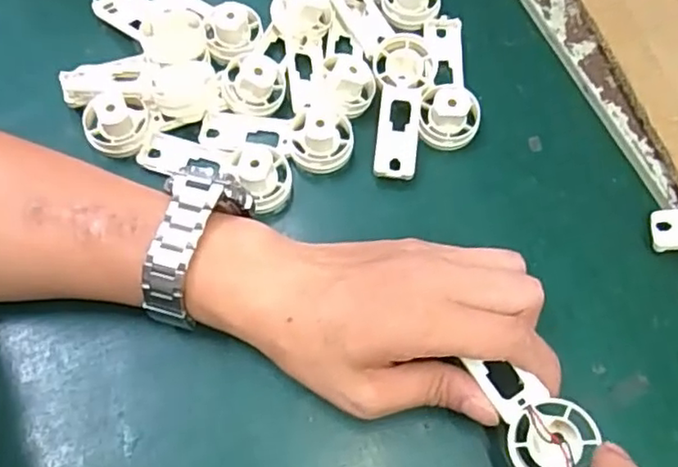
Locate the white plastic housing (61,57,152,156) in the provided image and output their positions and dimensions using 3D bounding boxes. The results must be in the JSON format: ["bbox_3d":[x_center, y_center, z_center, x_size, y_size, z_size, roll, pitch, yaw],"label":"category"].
[{"bbox_3d":[-0.139,-0.078,0.391,0.052,0.026,0.061,-18,67,-8],"label":"white plastic housing"}]

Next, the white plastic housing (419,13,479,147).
[{"bbox_3d":[0.072,-0.100,0.412,0.037,0.027,0.095,6,66,2],"label":"white plastic housing"}]

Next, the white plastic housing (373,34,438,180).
[{"bbox_3d":[0.036,-0.079,0.398,0.038,0.026,0.091,10,66,4],"label":"white plastic housing"}]

